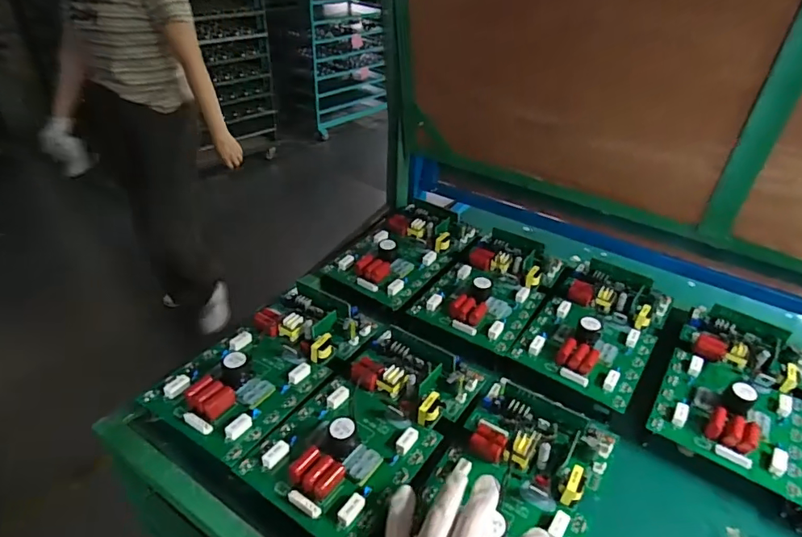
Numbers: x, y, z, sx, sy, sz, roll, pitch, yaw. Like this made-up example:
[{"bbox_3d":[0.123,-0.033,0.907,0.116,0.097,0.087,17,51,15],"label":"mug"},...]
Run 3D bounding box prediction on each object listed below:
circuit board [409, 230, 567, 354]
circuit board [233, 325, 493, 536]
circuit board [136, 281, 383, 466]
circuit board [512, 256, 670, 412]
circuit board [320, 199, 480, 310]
[{"bbox_3d":[0.117,0.017,0.633,0.130,0.034,0.211,22,40,24],"label":"circuit board"},{"bbox_3d":[-0.028,0.134,0.460,0.131,0.040,0.225,24,40,26],"label":"circuit board"},{"bbox_3d":[-0.137,0.087,0.514,0.129,0.035,0.232,22,40,24],"label":"circuit board"},{"bbox_3d":[0.228,0.061,0.576,0.131,0.035,0.212,25,41,28],"label":"circuit board"},{"bbox_3d":[0.003,-0.030,0.690,0.134,0.035,0.215,24,41,27],"label":"circuit board"}]

